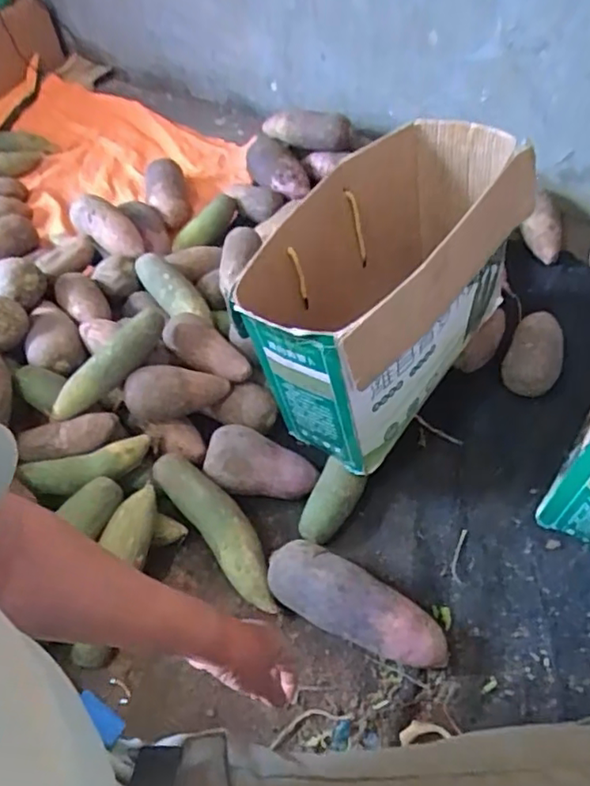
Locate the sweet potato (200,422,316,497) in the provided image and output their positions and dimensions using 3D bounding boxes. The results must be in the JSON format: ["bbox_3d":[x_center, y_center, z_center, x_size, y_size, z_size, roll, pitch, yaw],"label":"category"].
[{"bbox_3d":[-0.046,0.092,0.830,0.148,0.065,0.074,1,54,6],"label":"sweet potato"}]

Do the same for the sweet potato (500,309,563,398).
[{"bbox_3d":[0.353,-0.054,0.893,0.077,0.074,0.124,22,58,20],"label":"sweet potato"}]

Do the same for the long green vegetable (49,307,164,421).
[{"bbox_3d":[-0.254,-0.037,0.834,0.194,0.047,0.042,-45,61,-7],"label":"long green vegetable"}]

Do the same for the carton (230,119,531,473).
[{"bbox_3d":[0.107,-0.126,0.775,0.212,0.273,0.368,31,62,25],"label":"carton"}]

